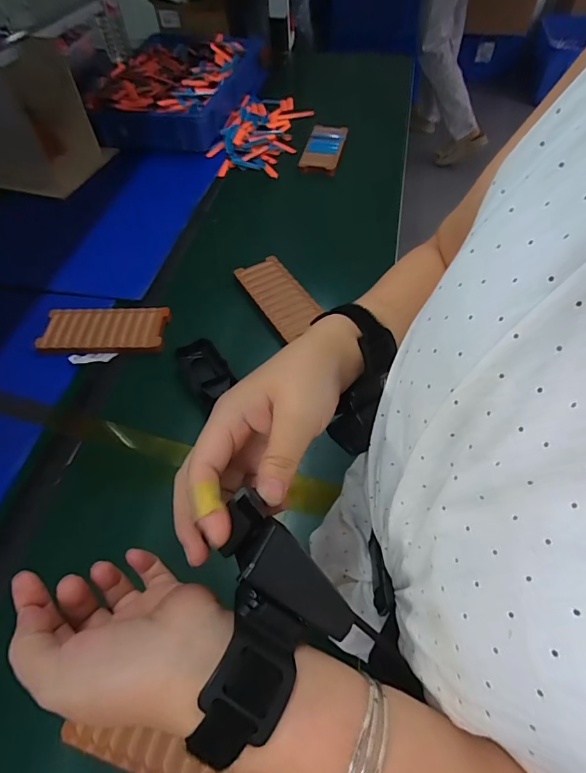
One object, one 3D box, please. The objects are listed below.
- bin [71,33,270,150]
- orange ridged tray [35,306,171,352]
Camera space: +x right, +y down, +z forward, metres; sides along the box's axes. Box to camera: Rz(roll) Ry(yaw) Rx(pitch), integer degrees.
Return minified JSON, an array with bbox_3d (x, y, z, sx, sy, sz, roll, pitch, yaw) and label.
[{"bbox_3d":[-0.257,-0.678,0.969,0.291,0.089,0.441,11,56,11],"label":"bin"},{"bbox_3d":[-0.264,-0.081,0.606,0.172,0.012,0.077,1,55,4],"label":"orange ridged tray"}]

